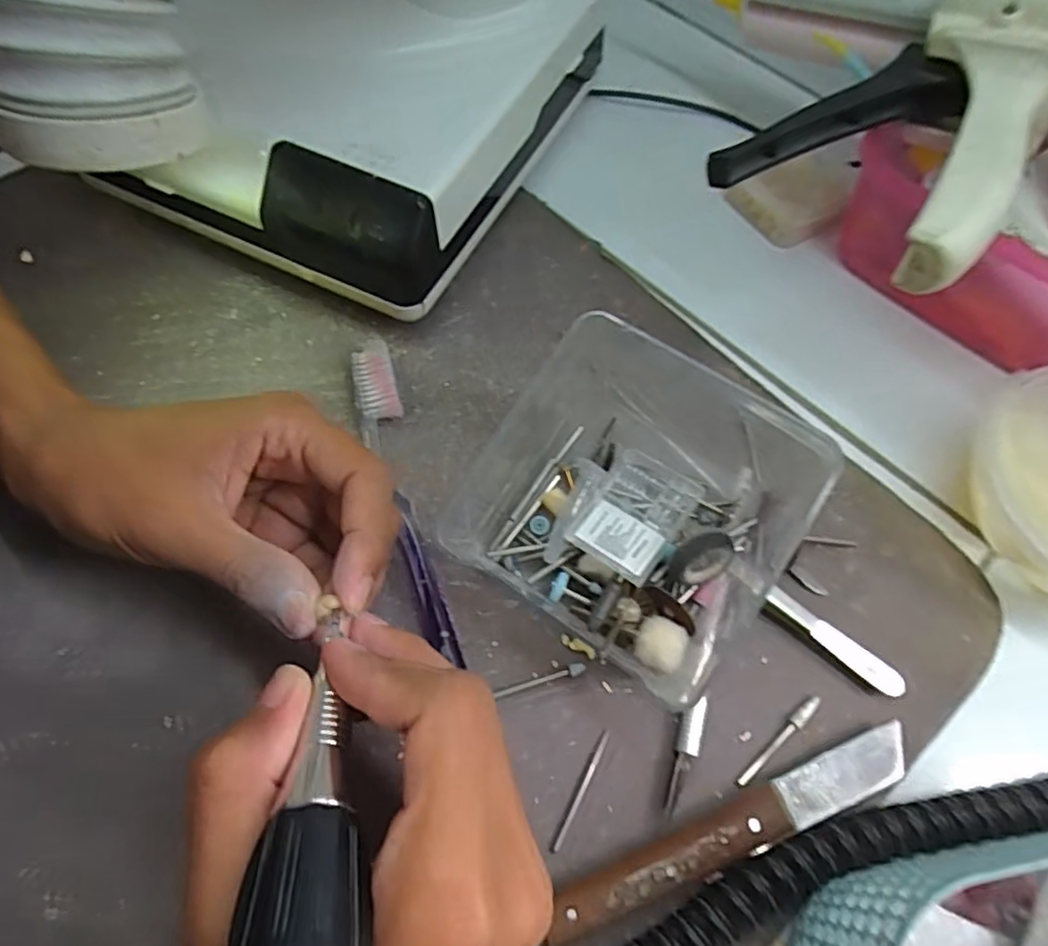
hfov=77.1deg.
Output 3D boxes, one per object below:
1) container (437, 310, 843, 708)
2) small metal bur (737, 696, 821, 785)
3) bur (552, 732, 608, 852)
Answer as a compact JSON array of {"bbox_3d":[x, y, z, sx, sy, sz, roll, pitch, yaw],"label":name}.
[{"bbox_3d":[0.047,0.008,0.255,0.114,0.042,0.116,34,67,15],"label":"container"},{"bbox_3d":[0.092,0.096,0.237,0.043,0.004,0.005,-38,70,-18],"label":"small metal bur"},{"bbox_3d":[0.020,0.110,0.229,0.004,0.004,0.042,27,66,11],"label":"bur"}]

